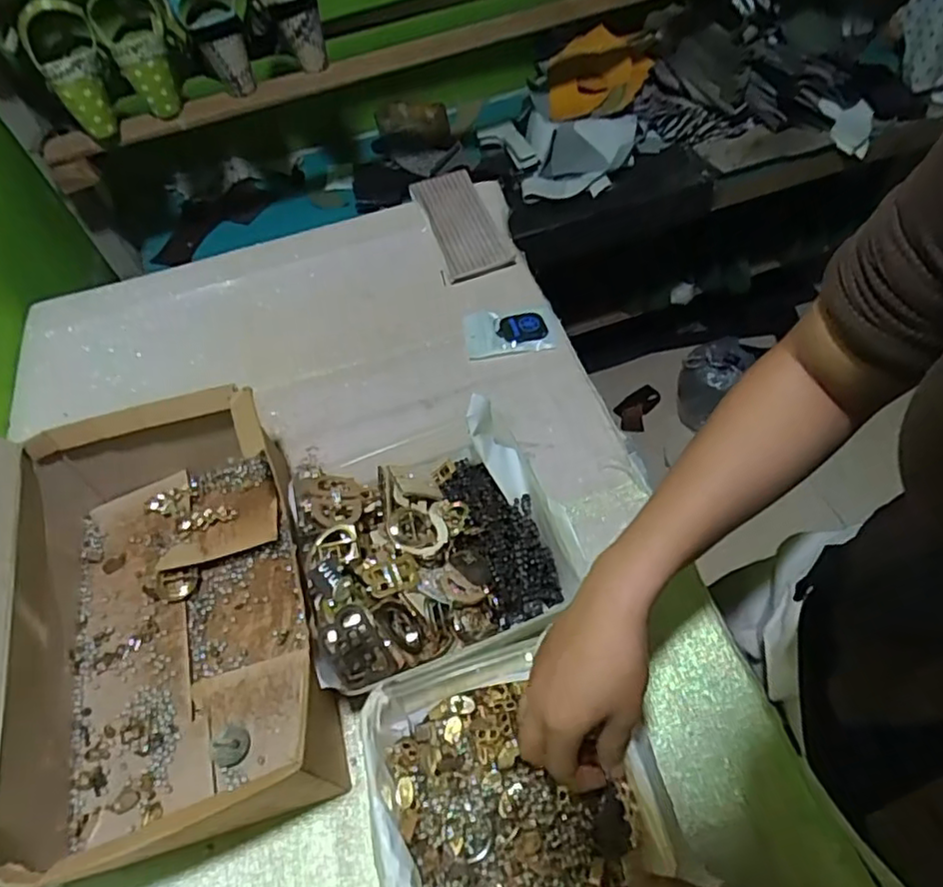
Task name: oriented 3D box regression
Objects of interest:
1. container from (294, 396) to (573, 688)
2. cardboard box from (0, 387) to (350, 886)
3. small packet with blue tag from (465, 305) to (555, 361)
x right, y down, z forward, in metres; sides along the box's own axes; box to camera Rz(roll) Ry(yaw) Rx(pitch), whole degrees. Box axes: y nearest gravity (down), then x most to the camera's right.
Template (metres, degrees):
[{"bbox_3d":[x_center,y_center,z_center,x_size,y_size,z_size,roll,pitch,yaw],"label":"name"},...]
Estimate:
[{"bbox_3d":[-0.035,0.075,0.525,0.200,0.083,0.220,-18,55,-7],"label":"container"},{"bbox_3d":[-0.288,0.097,0.430,0.313,0.258,0.330,-17,55,-6],"label":"cardboard box"},{"bbox_3d":[0.042,-0.124,0.700,0.097,0.014,0.062,-8,55,0],"label":"small packet with blue tag"}]

